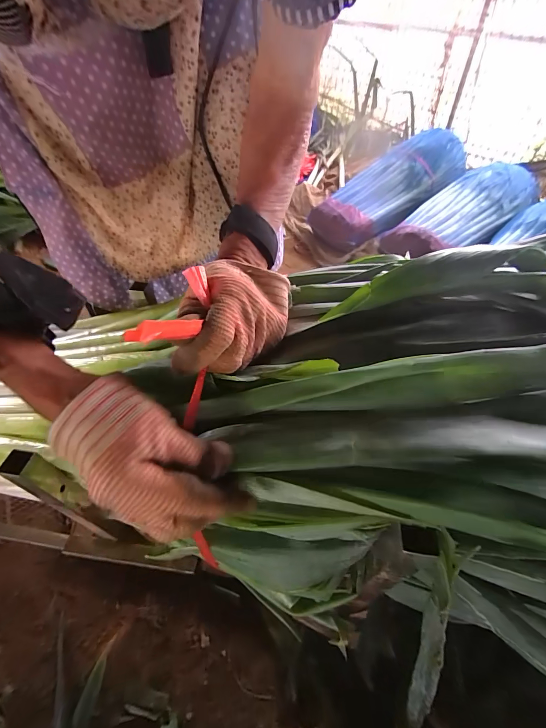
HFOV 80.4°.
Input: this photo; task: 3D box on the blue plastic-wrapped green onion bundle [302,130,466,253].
[{"bbox_3d":[0.439,-0.671,1.245,0.655,0.110,0.234,-36,57,-3],"label":"blue plastic-wrapped green onion bundle"}]

